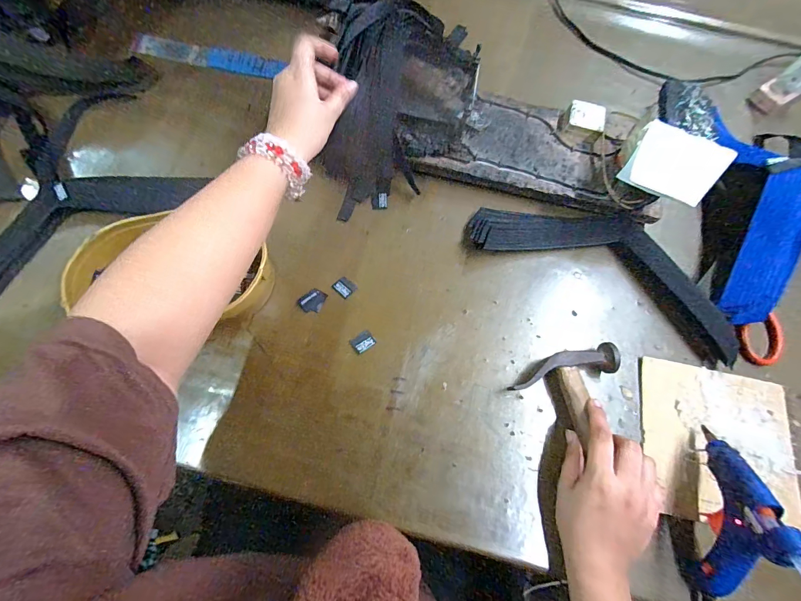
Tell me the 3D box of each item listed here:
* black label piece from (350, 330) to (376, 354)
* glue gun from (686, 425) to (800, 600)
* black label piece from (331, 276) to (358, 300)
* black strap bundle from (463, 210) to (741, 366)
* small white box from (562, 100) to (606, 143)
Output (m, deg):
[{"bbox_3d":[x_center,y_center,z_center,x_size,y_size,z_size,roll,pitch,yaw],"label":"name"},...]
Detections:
[{"bbox_3d":[-0.042,0.046,0.397,0.024,0.004,0.018,-34,76,-12],"label":"black label piece"},{"bbox_3d":[0.302,0.200,0.301,0.025,0.117,0.161,17,72,3],"label":"glue gun"},{"bbox_3d":[-0.066,-0.016,0.420,0.024,0.004,0.021,39,75,10],"label":"black label piece"},{"bbox_3d":[0.254,-0.053,0.433,0.323,0.021,0.119,30,73,7],"label":"black strap bundle"},{"bbox_3d":[0.246,-0.240,0.473,0.049,0.021,0.047,19,69,4],"label":"small white box"}]

